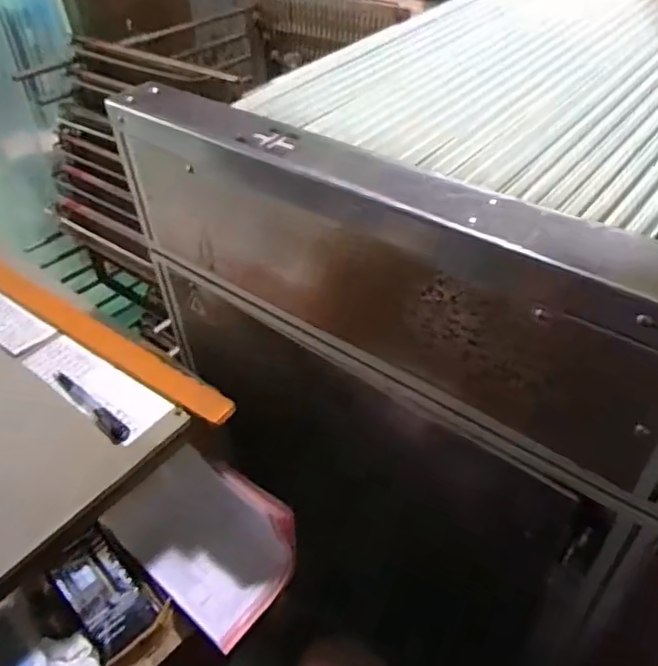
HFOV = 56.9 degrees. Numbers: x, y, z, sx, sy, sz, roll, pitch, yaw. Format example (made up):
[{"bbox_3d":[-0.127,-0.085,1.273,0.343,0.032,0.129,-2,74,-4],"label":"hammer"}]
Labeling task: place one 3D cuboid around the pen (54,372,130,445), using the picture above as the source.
[{"bbox_3d":[-0.257,0.076,0.648,0.137,0.014,0.019,30,52,31],"label":"pen"}]

